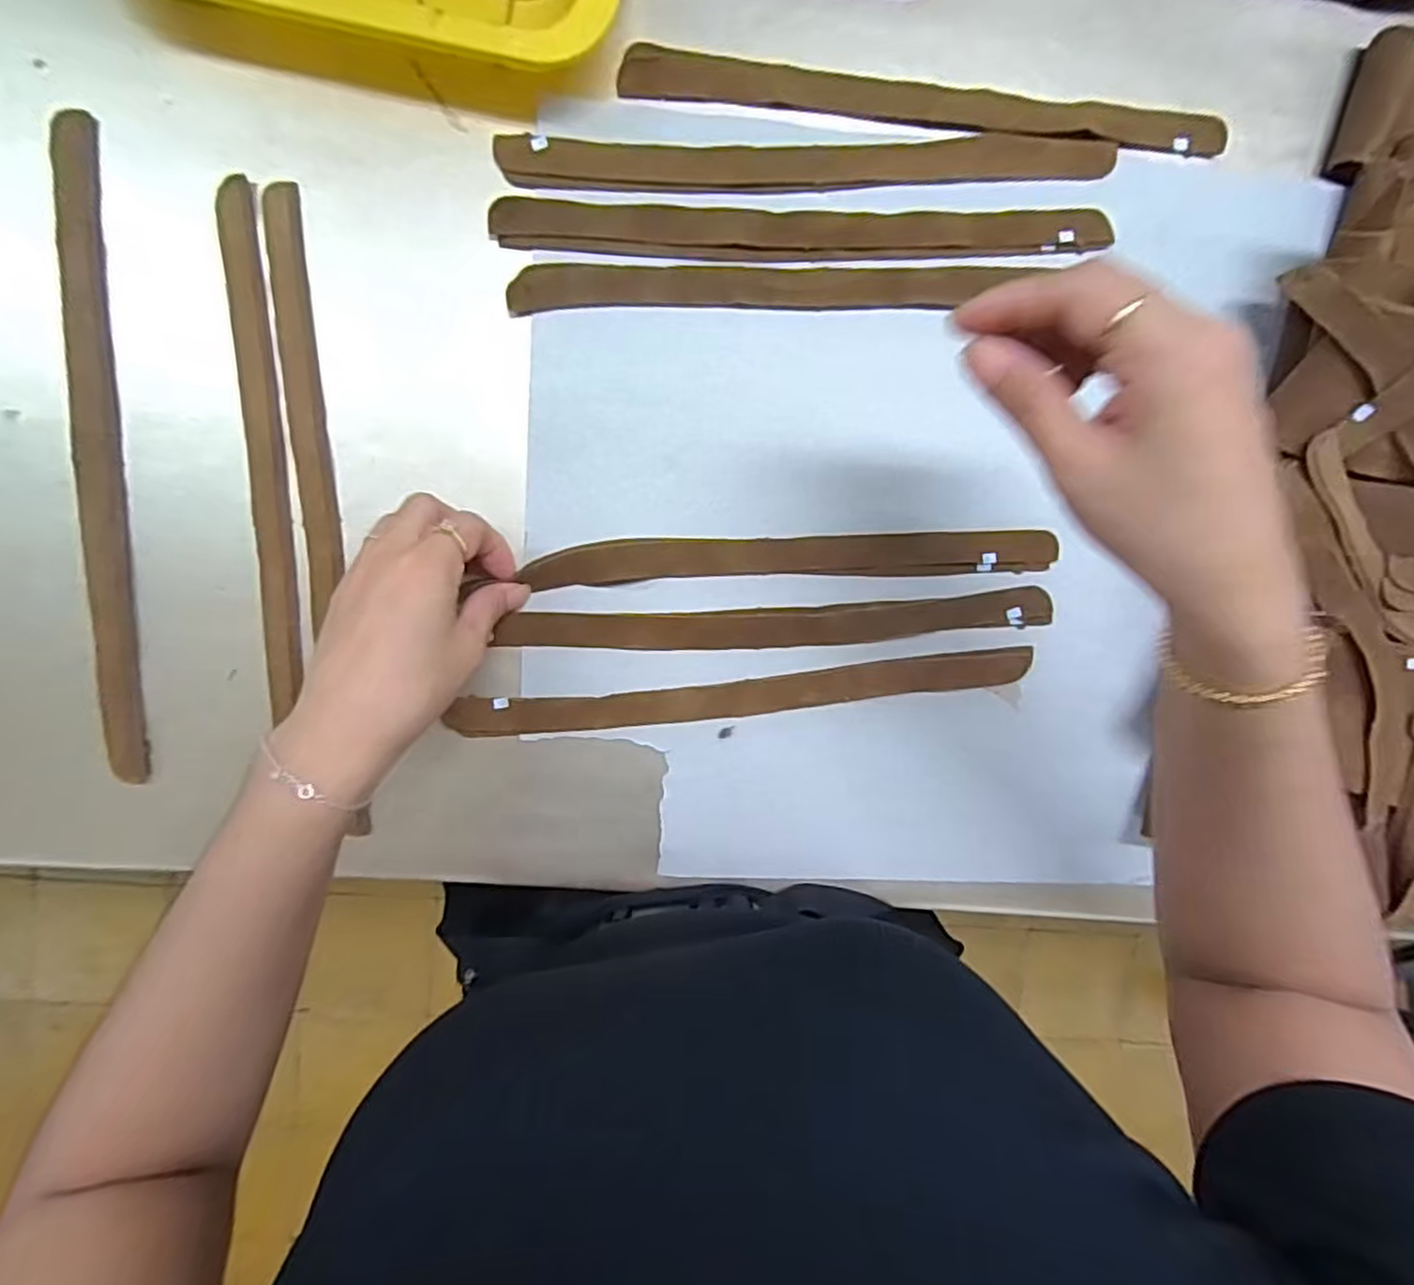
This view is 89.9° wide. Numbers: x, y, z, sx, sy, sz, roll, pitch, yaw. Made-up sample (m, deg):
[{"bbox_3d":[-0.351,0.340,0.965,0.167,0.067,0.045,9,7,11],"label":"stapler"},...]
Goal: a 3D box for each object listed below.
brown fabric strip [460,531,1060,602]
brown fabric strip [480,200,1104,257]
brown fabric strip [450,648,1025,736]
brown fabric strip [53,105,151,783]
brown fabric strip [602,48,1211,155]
[{"bbox_3d":[0.048,-0.045,0.384,0.285,0.008,0.023,-2,104,-3],"label":"brown fabric strip"},{"bbox_3d":[0.053,-0.214,0.369,0.320,0.004,0.025,-1,96,-5],"label":"brown fabric strip"},{"bbox_3d":[0.022,0.030,0.391,0.316,0.006,0.025,-5,101,-4],"label":"brown fabric strip"},{"bbox_3d":[-0.305,-0.090,0.355,0.022,0.006,0.321,-1,96,-7],"label":"brown fabric strip"},{"bbox_3d":[0.116,-0.282,0.369,0.317,0.006,0.024,3,96,-5],"label":"brown fabric strip"}]

